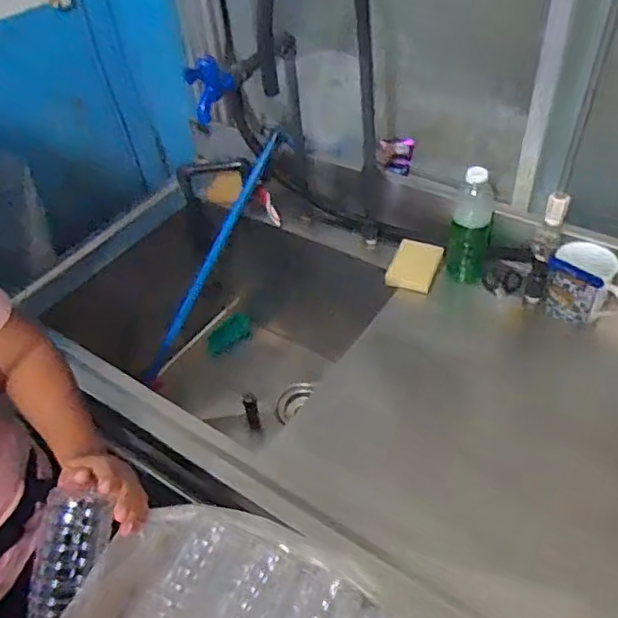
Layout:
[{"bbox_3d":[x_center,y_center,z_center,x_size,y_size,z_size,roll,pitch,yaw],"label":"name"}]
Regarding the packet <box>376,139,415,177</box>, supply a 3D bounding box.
[{"bbox_3d":[0.177,-0.313,1.210,0.071,0.071,0.008,6,27,-1],"label":"packet"}]

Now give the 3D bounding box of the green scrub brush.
[{"bbox_3d":[-0.255,0.092,1.438,0.084,0.059,0.303,33,55,33],"label":"green scrub brush"}]

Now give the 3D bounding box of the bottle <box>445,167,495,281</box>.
[{"bbox_3d":[0.266,-0.139,0.965,0.062,0.212,0.057,8,45,13],"label":"bottle"}]

